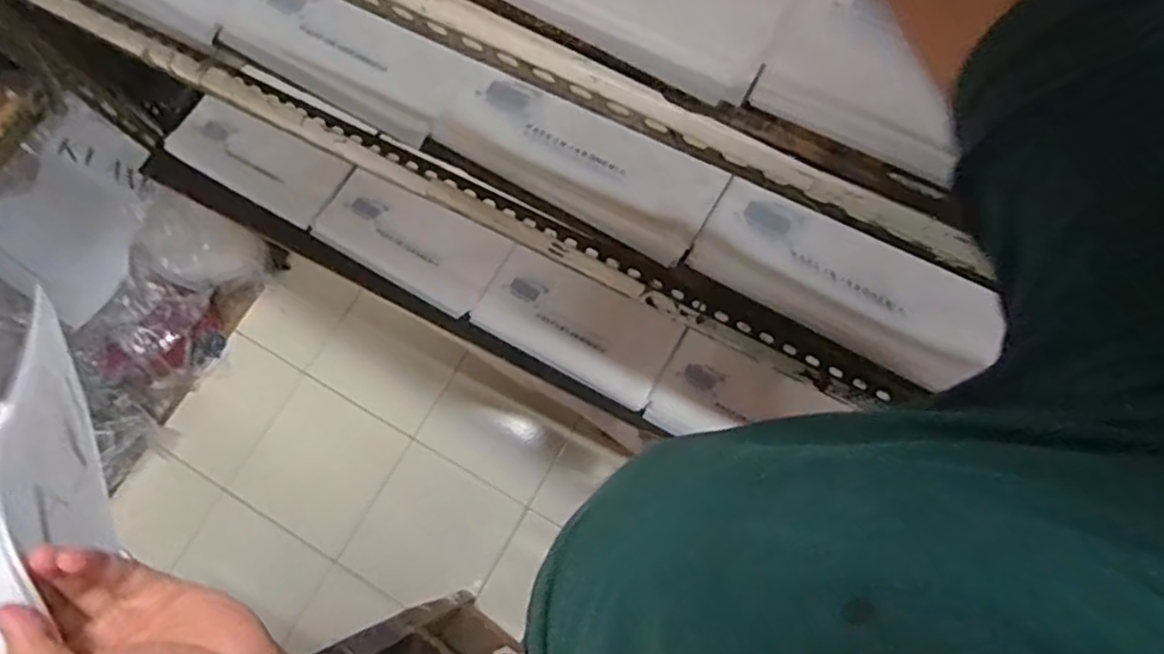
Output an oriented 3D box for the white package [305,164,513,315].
[{"bbox_3d":[-0.282,-0.136,1.102,0.314,0.029,0.131,28,77,9],"label":"white package"}]

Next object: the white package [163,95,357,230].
[{"bbox_3d":[-0.556,-0.288,1.156,0.319,0.033,0.129,26,77,9],"label":"white package"}]

